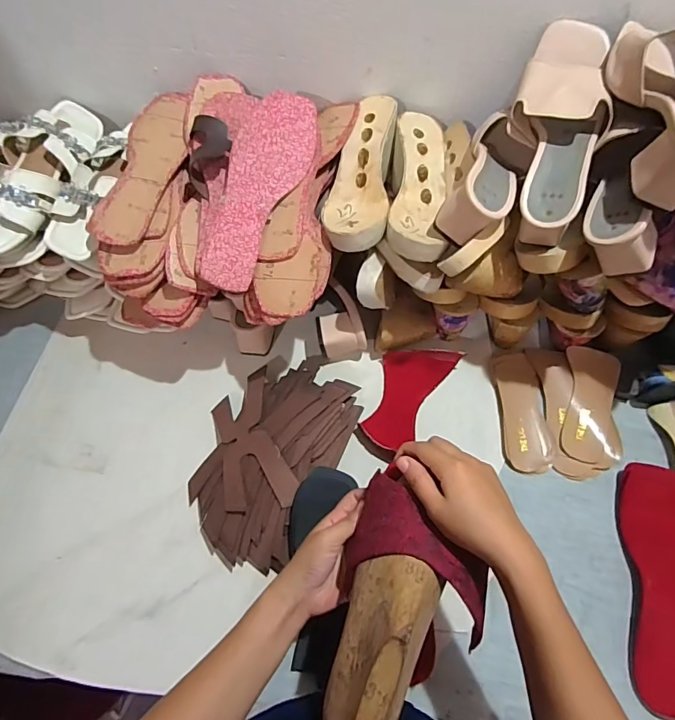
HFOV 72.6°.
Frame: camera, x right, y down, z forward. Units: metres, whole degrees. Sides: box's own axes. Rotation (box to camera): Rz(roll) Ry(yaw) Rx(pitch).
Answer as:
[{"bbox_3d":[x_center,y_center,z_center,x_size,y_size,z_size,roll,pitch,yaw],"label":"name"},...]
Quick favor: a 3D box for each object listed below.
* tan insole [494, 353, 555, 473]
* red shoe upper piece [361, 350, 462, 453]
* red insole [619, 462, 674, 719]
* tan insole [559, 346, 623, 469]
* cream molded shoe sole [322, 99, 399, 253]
[{"bbox_3d":[0.250,0.067,0.610,0.064,0.020,0.155,0,63,1],"label":"tan insole"},{"bbox_3d":[0.089,0.042,0.626,0.087,0.031,0.162,29,67,15],"label":"red shoe upper piece"},{"bbox_3d":[0.368,0.244,0.506,0.082,0.044,0.241,9,63,6],"label":"red insole"},{"bbox_3d":[0.338,0.060,0.611,0.067,0.032,0.155,8,77,5],"label":"tan insole"},{"bbox_3d":[0.027,-0.229,0.570,0.077,0.054,0.224,6,62,4],"label":"cream molded shoe sole"}]

